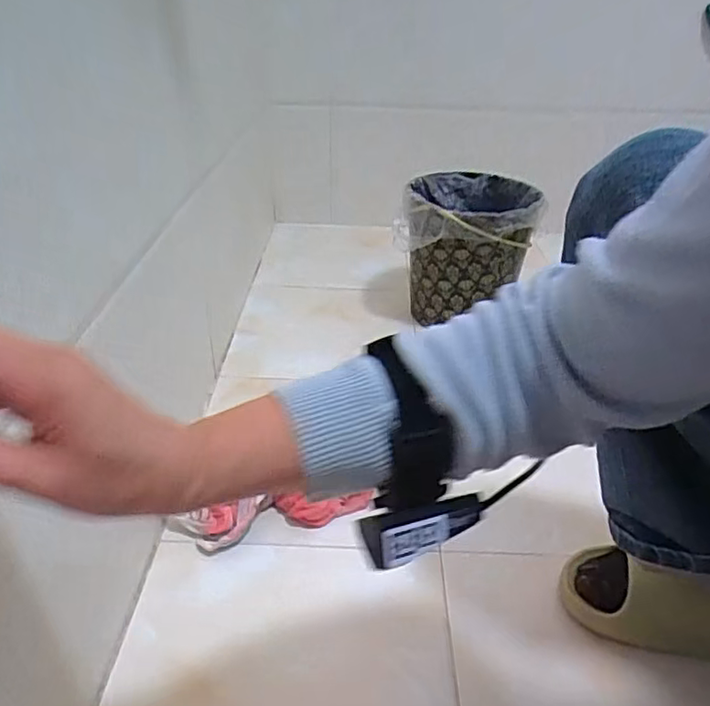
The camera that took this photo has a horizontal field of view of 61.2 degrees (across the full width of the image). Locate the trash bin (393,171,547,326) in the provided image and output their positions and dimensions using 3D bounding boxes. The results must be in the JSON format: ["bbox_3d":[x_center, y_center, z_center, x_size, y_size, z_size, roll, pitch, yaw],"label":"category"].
[{"bbox_3d":[0.188,-0.166,1.014,0.206,0.218,0.208,14,34,18],"label":"trash bin"}]

